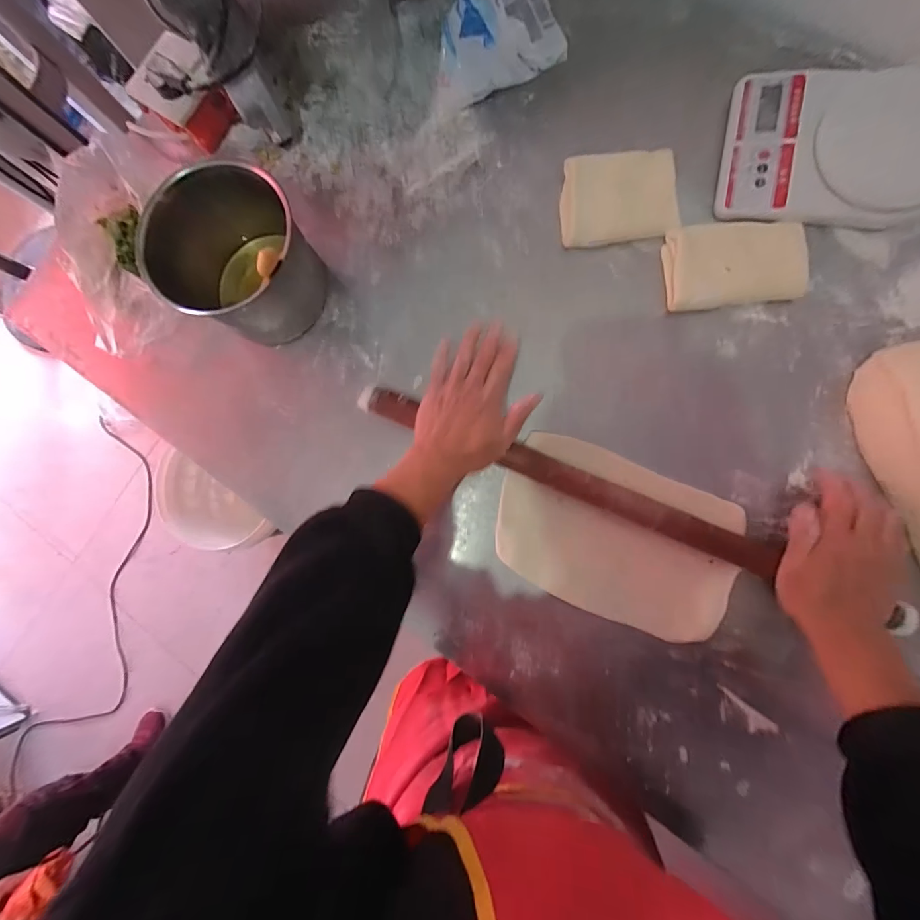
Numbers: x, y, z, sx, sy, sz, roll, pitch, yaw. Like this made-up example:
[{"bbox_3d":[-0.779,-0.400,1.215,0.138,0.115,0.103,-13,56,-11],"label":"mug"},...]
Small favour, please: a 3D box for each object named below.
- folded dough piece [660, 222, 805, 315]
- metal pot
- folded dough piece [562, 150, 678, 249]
[{"bbox_3d":[0.286,-0.204,0.430,0.130,0.026,0.085,-2,85,6],"label":"folded dough piece"},{"bbox_3d":[-0.229,-0.210,0.441,0.144,0.120,0.135,-1,85,6],"label":"metal pot"},{"bbox_3d":[0.171,-0.280,0.441,0.115,0.037,0.087,2,85,7],"label":"folded dough piece"}]

